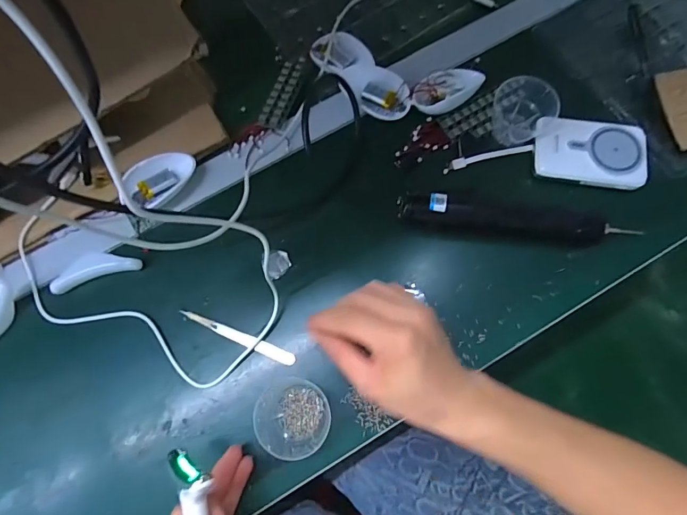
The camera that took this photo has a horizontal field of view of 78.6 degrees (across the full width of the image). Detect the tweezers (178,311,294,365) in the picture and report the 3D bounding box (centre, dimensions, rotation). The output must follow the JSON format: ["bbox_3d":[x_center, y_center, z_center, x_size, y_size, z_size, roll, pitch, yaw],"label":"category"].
[{"bbox_3d":[-0.106,0.078,0.418,0.124,0.005,0.012,22,77,6],"label":"tweezers"}]

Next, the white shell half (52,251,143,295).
[{"bbox_3d":[-0.254,0.011,0.430,0.086,0.013,0.028,-19,76,-4],"label":"white shell half"}]

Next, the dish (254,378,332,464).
[{"bbox_3d":[-0.049,0.150,0.394,0.070,0.019,0.070,0,75,1],"label":"dish"}]

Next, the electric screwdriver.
[{"bbox_3d":[0.173,-0.038,0.423,0.236,0.037,0.036,6,73,4],"label":"electric screwdriver"}]

